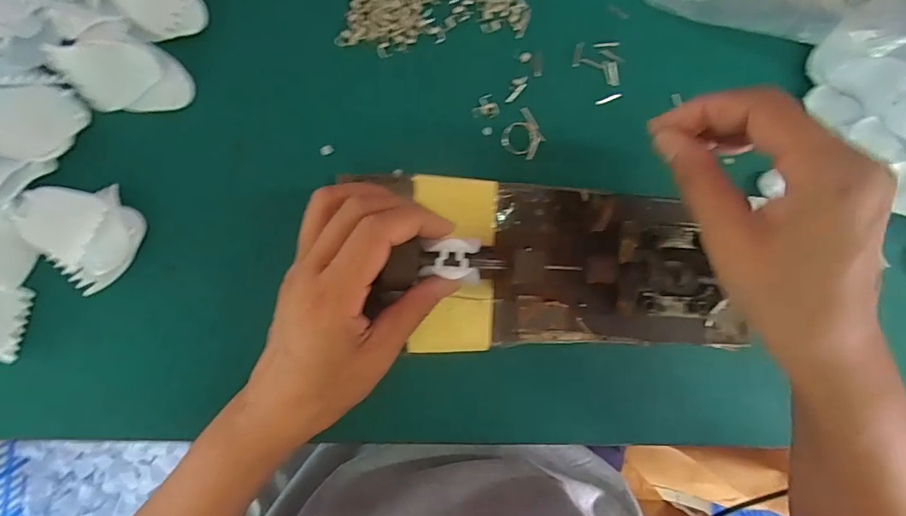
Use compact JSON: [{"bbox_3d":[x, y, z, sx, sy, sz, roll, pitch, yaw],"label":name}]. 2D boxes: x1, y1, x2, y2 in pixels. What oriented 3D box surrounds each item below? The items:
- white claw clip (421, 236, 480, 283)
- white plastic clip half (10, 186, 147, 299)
[{"bbox_3d":[-0.001,0.001,0.262,0.033,0.016,0.025,2,93,-8],"label":"white claw clip"},{"bbox_3d":[-0.202,-0.016,0.261,0.049,0.015,0.056,-44,98,-3],"label":"white plastic clip half"}]

